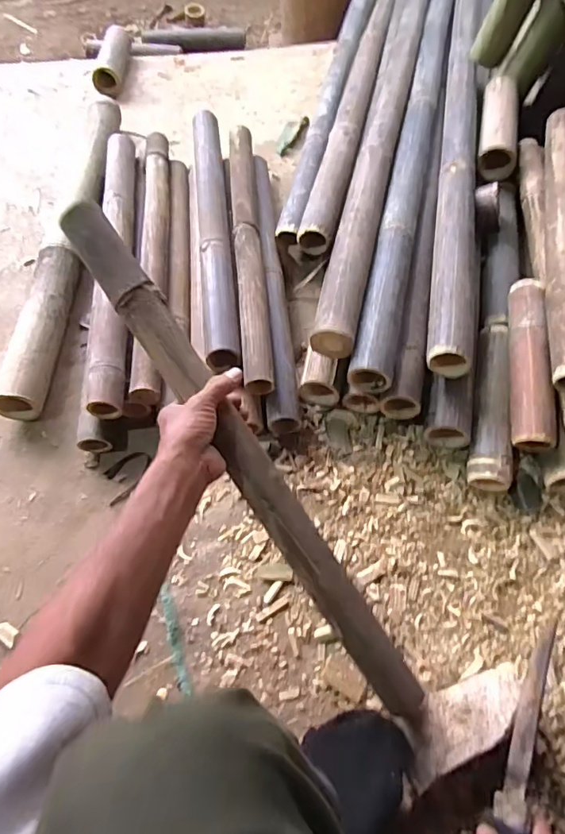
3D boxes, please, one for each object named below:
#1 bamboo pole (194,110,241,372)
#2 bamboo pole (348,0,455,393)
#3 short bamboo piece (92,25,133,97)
[{"bbox_3d":[-0.130,-0.367,0.946,0.059,0.042,0.655,-7,61,-2],"label":"bamboo pole"},{"bbox_3d":[0.301,-0.688,1.060,0.061,0.058,1.509,11,62,8],"label":"bamboo pole"},{"bbox_3d":[-0.469,-0.964,1.362,0.074,0.078,0.246,-2,60,3],"label":"short bamboo piece"}]

